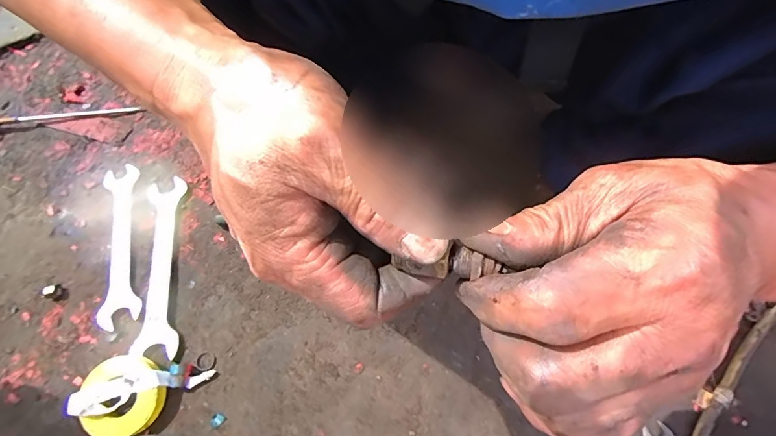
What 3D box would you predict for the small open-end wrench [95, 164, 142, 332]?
[{"bbox_3d":[-0.305,0.024,0.477,0.040,0.012,0.194,-13,65,-9],"label":"small open-end wrench"}]

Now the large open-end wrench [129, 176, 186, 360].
[{"bbox_3d":[-0.253,0.047,0.469,0.039,0.008,0.205,-8,64,-7],"label":"large open-end wrench"}]

